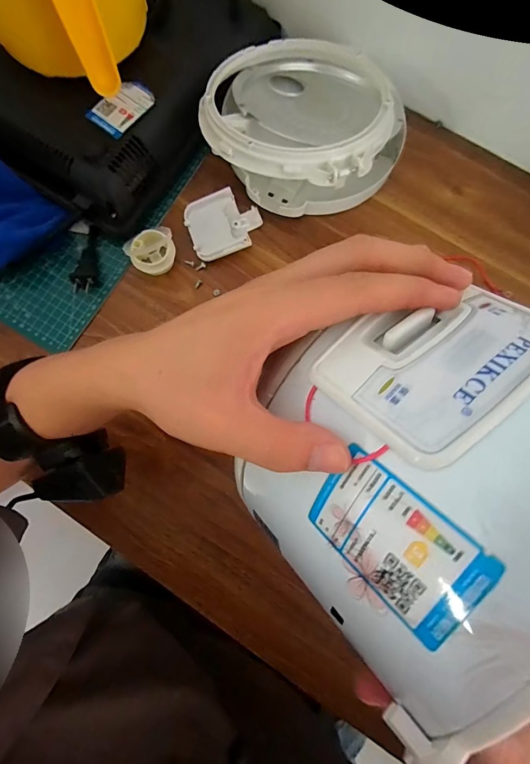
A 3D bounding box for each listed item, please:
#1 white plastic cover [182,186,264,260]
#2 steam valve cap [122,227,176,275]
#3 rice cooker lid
[{"bbox_3d":[-0.045,-0.176,0.408,0.079,0.016,0.070,-19,79,-4],"label":"white plastic cover"},{"bbox_3d":[-0.119,-0.141,0.391,0.051,0.015,0.046,-44,82,-8],"label":"steam valve cap"},{"bbox_3d":[0.042,-0.277,0.391,0.197,0.075,0.192,0,79,0],"label":"rice cooker lid"}]

